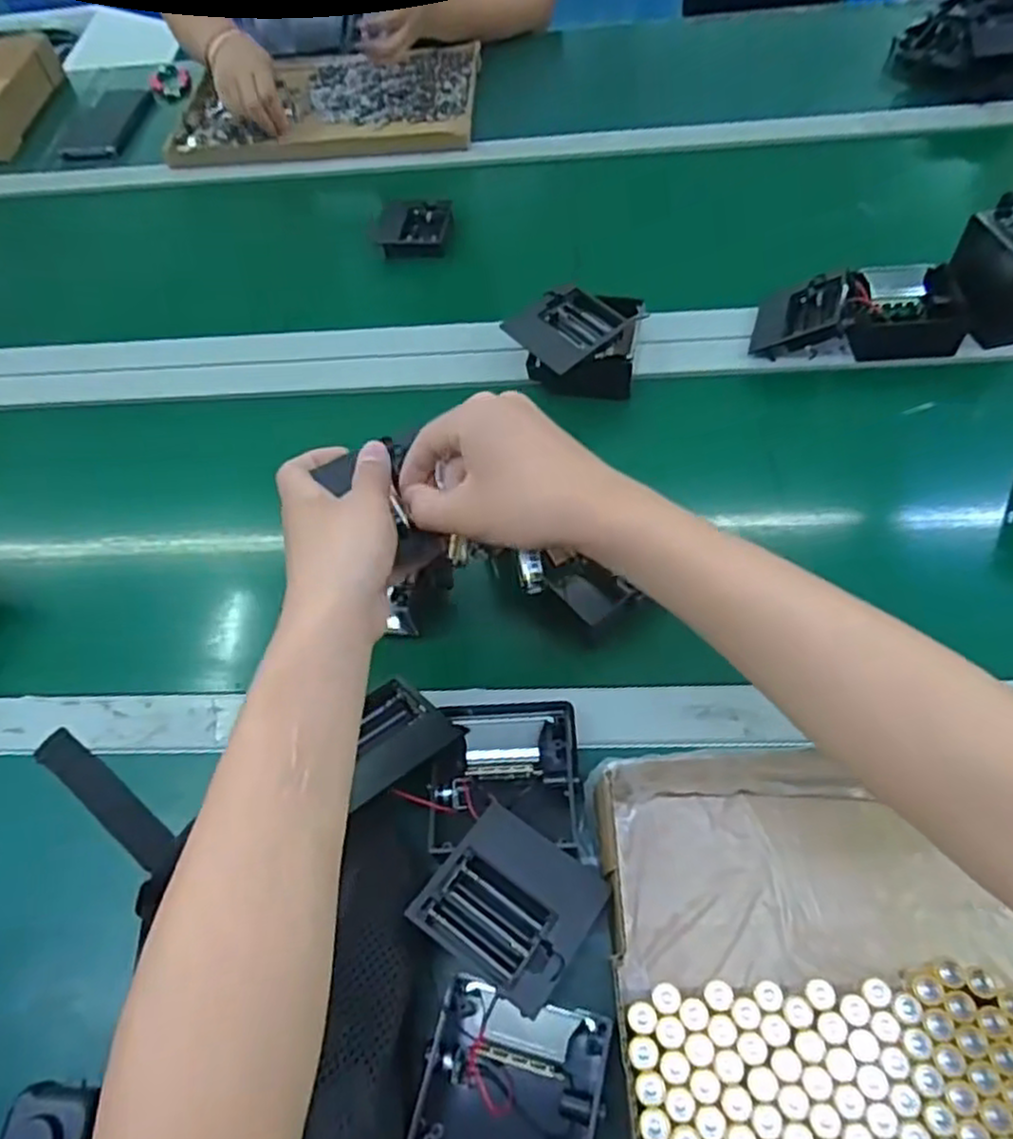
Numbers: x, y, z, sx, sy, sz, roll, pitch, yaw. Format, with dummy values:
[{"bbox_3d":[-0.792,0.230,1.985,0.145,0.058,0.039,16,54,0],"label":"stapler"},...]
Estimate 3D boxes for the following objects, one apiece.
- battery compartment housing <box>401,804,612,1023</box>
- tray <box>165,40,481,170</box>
[{"bbox_3d":[0.002,0.175,0.389,0.079,0.019,0.076,30,64,21],"label":"battery compartment housing"},{"bbox_3d":[-0.238,-0.628,0.990,0.395,0.029,0.264,0,58,4],"label":"tray"}]

